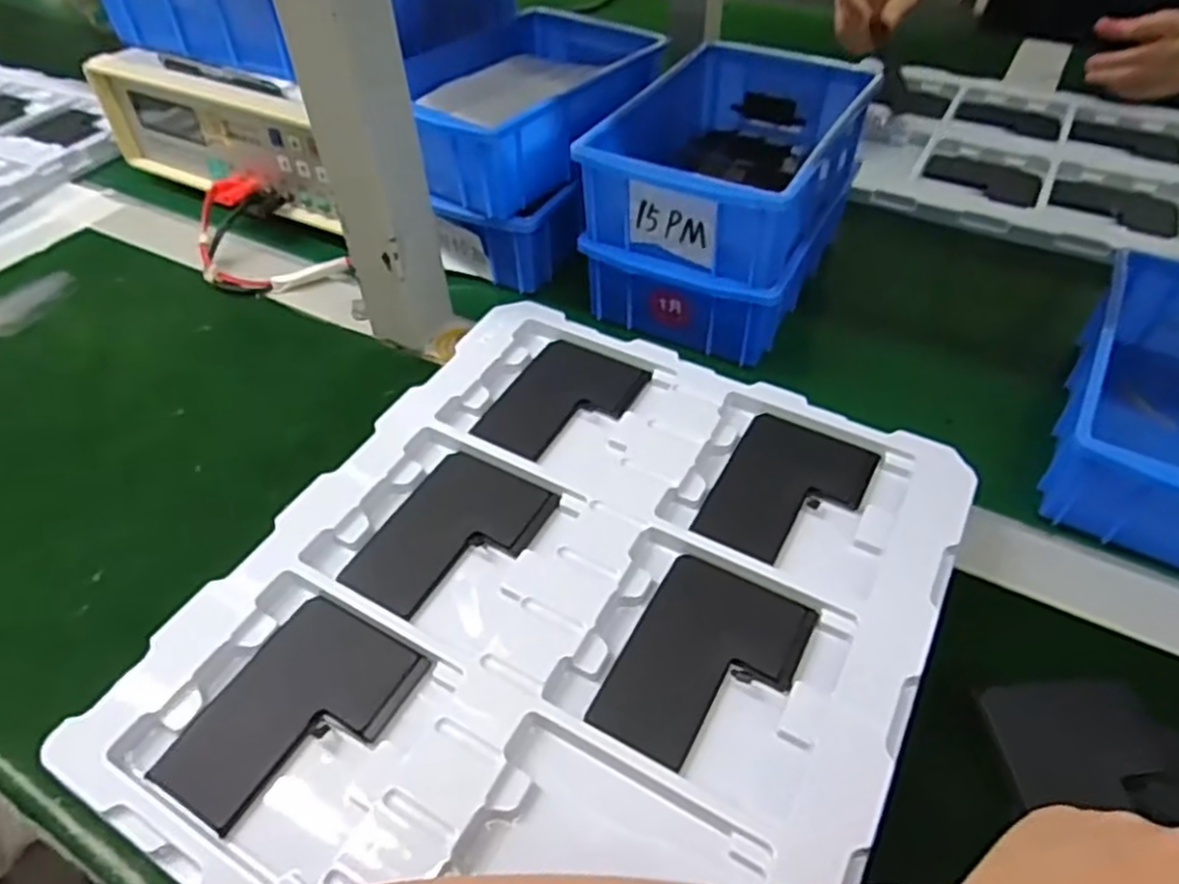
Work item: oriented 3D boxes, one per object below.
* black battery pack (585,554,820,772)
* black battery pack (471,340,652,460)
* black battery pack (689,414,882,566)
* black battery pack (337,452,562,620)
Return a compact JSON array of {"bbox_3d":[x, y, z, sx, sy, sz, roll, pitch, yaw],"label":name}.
[{"bbox_3d":[0.048,0.090,0.304,0.064,0.008,0.088,21,51,20],"label":"black battery pack"},{"bbox_3d":[-0.015,-0.024,0.411,0.066,0.006,0.089,24,52,23],"label":"black battery pack"},{"bbox_3d":[0.097,0.023,0.360,0.064,0.004,0.088,22,51,21],"label":"black battery pack"},{"bbox_3d":[-0.065,0.044,0.349,0.066,0.008,0.089,22,51,21],"label":"black battery pack"}]

